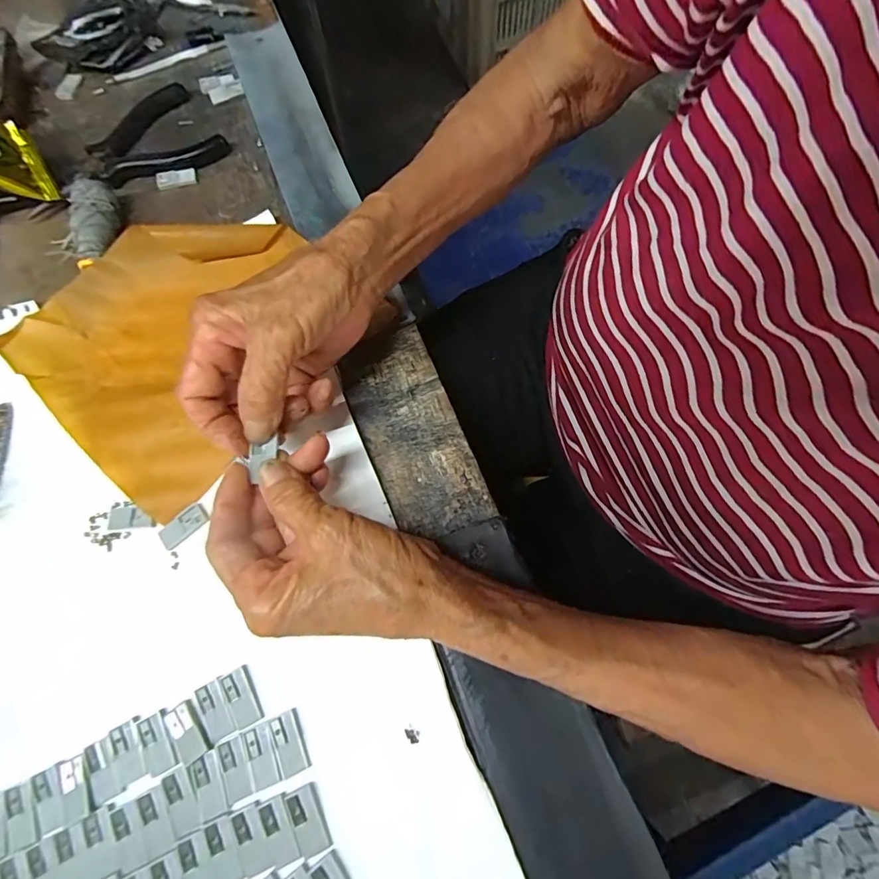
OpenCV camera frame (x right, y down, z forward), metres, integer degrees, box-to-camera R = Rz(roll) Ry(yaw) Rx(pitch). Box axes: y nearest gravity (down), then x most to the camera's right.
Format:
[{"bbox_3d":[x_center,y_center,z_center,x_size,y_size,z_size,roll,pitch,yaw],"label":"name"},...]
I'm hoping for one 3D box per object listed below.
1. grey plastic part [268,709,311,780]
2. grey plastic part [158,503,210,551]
[{"bbox_3d":[-0.075,0.150,0.238,0.014,0.004,0.027,-24,70,-7],"label":"grey plastic part"},{"bbox_3d":[-0.147,0.050,0.276,0.029,0.004,0.014,-38,72,-12],"label":"grey plastic part"}]

